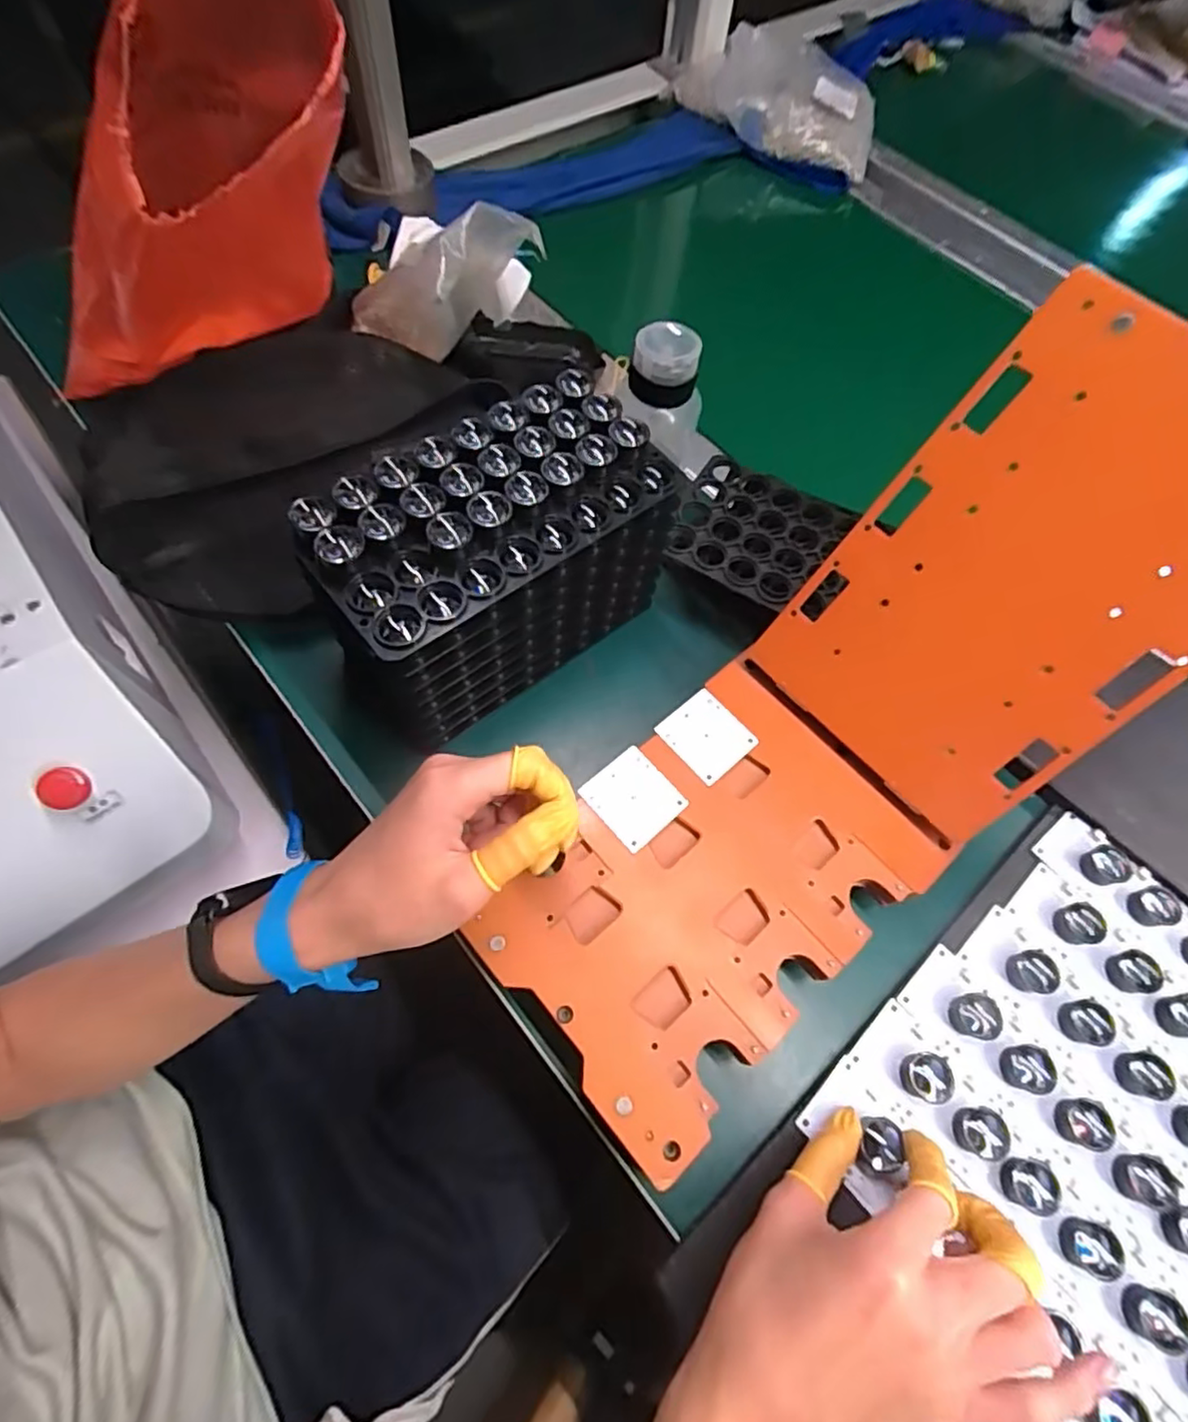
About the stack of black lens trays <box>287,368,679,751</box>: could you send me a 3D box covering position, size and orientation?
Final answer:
[{"bbox_3d":[-0.059,-0.080,0.381,0.199,0.132,0.097,-39,73,-18],"label":"stack of black lens trays"}]

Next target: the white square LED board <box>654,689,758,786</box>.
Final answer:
[{"bbox_3d":[0.068,0.014,0.388,0.044,0.004,0.047,-39,73,-18],"label":"white square LED board"}]

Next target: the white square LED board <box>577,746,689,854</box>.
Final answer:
[{"bbox_3d":[0.023,0.049,0.369,0.045,0.004,0.047,-38,73,-19],"label":"white square LED board"}]

